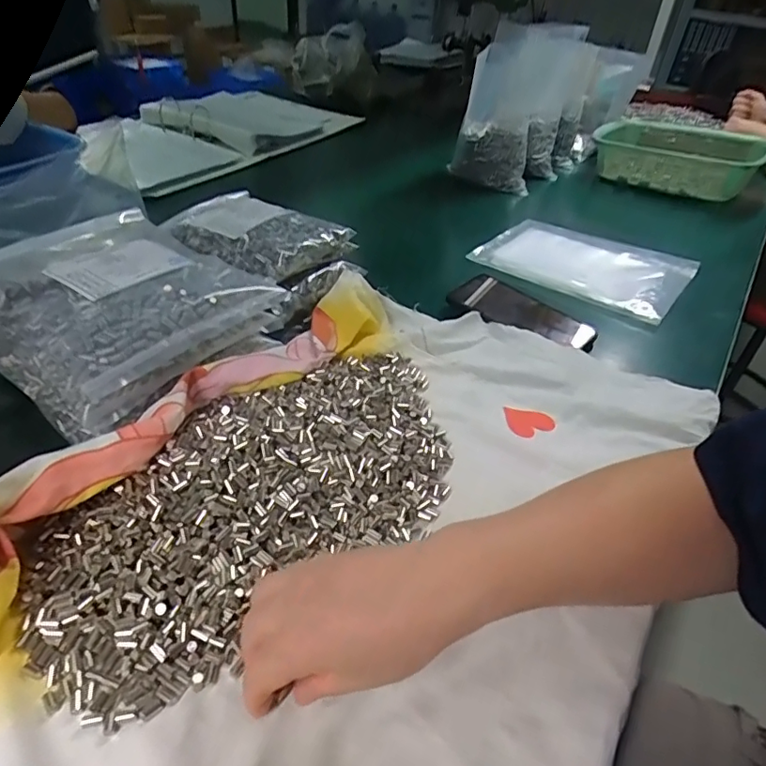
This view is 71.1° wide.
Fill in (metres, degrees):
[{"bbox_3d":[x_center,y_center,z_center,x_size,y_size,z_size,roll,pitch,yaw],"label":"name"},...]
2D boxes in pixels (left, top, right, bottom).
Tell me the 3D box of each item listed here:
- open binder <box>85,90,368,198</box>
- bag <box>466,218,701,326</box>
[{"bbox_3d":[-0.342,-0.531,1.126,0.316,0.090,0.622,24,44,21],"label":"open binder"},{"bbox_3d":[0.270,-0.165,0.729,0.258,0.022,0.174,28,45,27],"label":"bag"}]

